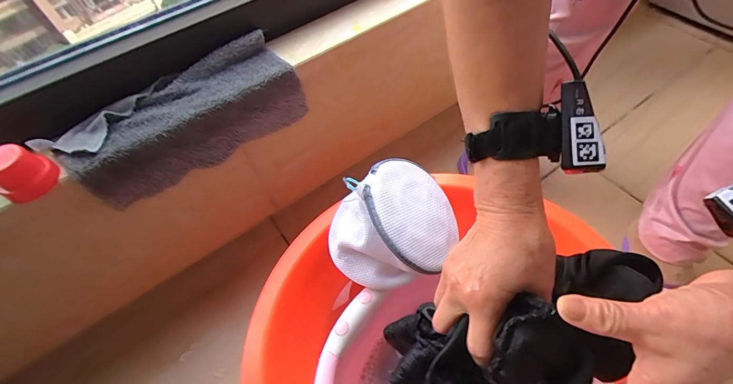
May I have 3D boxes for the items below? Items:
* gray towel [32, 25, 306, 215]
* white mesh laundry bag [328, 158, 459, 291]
[{"bbox_3d":[-0.256,-0.104,0.536,0.328,0.107,0.088,-34,60,-17],"label":"gray towel"},{"bbox_3d":[0.035,0.035,0.489,0.176,0.098,0.150,-13,56,-4],"label":"white mesh laundry bag"}]

